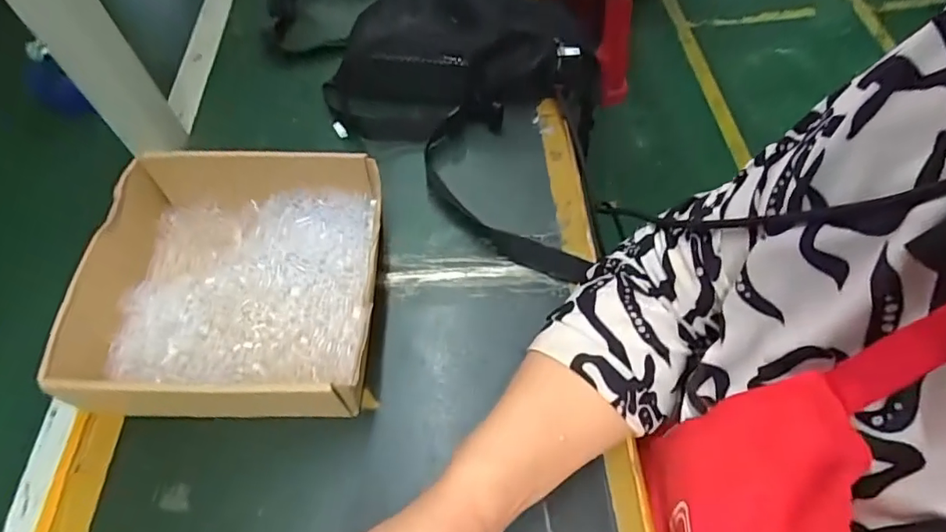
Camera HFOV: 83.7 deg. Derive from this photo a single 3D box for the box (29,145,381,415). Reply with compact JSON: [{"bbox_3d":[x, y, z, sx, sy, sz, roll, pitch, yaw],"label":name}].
[{"bbox_3d":[-0.184,0.015,0.420,0.226,0.077,0.218,-1,57,1],"label":"box"}]

